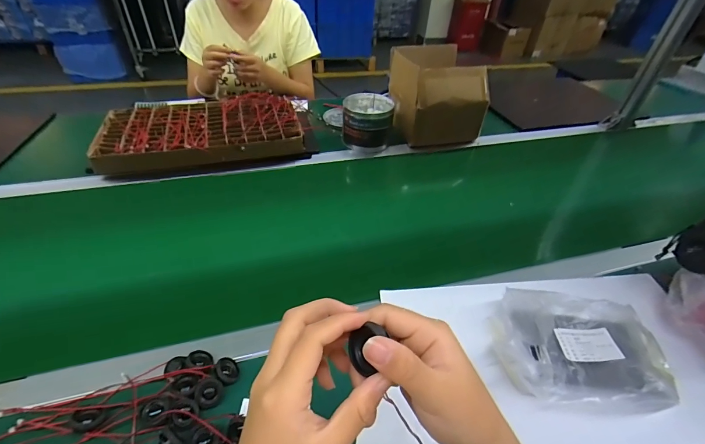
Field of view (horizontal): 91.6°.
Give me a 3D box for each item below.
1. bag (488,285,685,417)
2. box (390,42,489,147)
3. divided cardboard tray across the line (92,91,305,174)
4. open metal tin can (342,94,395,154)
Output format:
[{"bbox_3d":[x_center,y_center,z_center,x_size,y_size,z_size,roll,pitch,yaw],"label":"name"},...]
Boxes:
[{"bbox_3d":[0.298,0.159,0.457,0.212,0.046,0.163,3,42,-2],"label":"bag"},{"bbox_3d":[0.213,-0.335,0.910,0.211,0.183,0.208,-5,43,-10],"label":"box"},{"bbox_3d":[-0.359,-0.229,0.840,0.448,0.053,0.297,-8,44,-13],"label":"divided cardboard tray across the line"},{"bbox_3d":[0.035,-0.252,0.881,0.123,0.106,0.119,-3,43,-7],"label":"open metal tin can"}]

